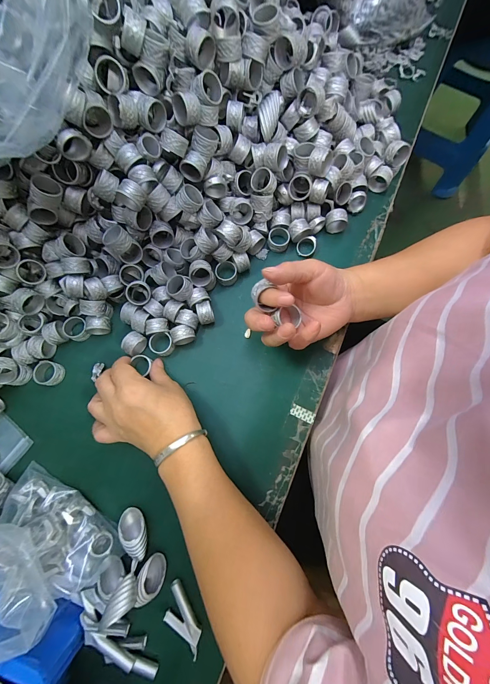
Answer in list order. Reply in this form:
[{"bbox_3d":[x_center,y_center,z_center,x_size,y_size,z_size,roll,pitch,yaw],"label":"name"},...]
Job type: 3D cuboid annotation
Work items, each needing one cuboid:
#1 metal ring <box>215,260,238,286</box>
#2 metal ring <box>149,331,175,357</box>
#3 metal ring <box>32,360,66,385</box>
[{"bbox_3d":[-0.024,-0.088,0.357,0.026,0.018,0.026,0,78,1],"label":"metal ring"},{"bbox_3d":[-0.101,0.002,0.336,0.028,0.019,0.028,0,78,1],"label":"metal ring"},{"bbox_3d":[-0.234,0.037,0.331,0.027,0.017,0.027,0,78,1],"label":"metal ring"}]

